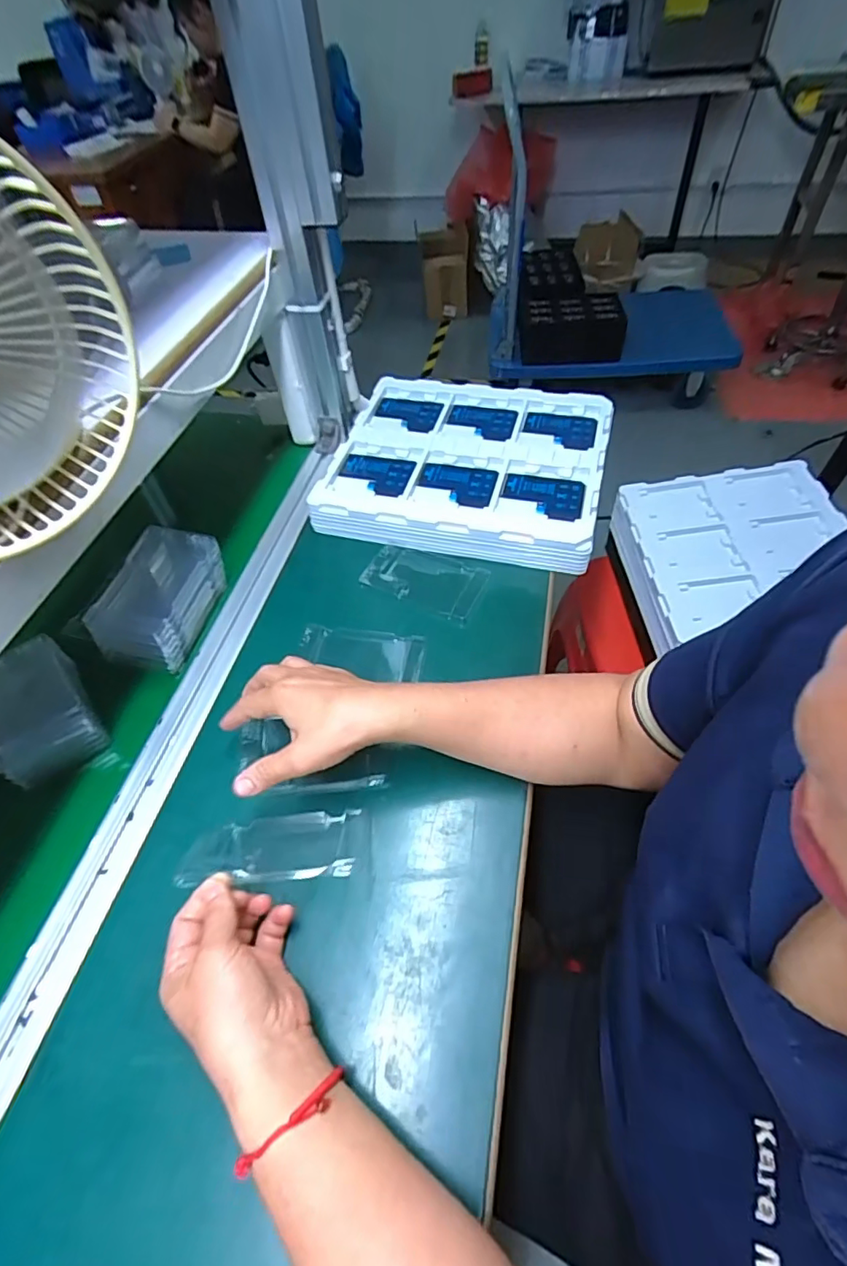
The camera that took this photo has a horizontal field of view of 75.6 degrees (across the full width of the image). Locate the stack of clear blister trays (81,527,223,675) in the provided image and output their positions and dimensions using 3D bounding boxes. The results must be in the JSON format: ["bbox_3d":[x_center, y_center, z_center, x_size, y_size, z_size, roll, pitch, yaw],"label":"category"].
[{"bbox_3d":[-0.259,-0.030,0.548,0.076,0.076,0.138,10,54,13],"label":"stack of clear blister trays"}]

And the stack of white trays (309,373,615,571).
[{"bbox_3d":[0.056,-0.210,0.681,0.322,0.063,0.279,11,55,14],"label":"stack of white trays"}]

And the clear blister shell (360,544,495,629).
[{"bbox_3d":[-0.001,-0.061,0.595,0.136,0.013,0.078,19,57,19],"label":"clear blister shell"}]

